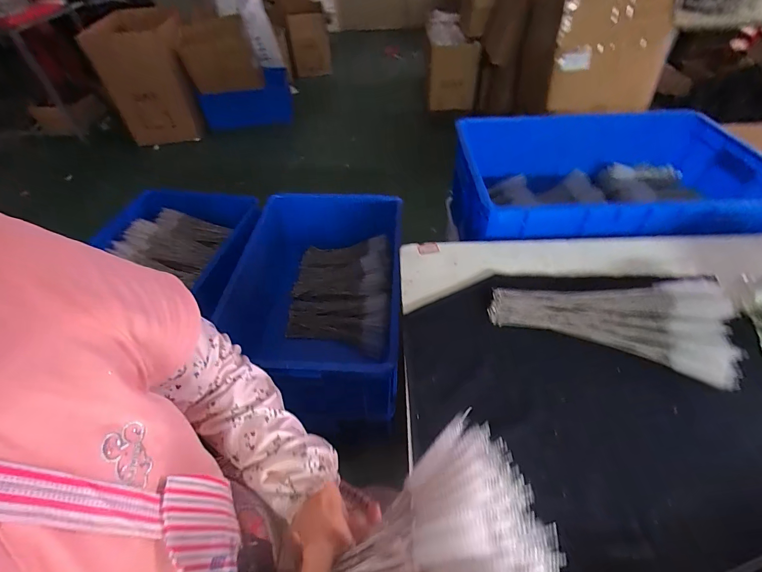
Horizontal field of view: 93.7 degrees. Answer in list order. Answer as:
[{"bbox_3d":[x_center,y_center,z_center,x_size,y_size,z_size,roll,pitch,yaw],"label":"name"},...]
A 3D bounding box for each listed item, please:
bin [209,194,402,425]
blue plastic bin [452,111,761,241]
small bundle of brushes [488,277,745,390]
[{"bbox_3d":[-0.143,0.029,0.953,0.364,0.258,0.586,0,48,4],"label":"bin"},{"bbox_3d":[0.461,-0.208,0.795,0.551,0.194,0.408,0,48,3],"label":"blue plastic bin"},{"bbox_3d":[0.309,0.030,0.499,0.297,0.045,0.158,10,49,12],"label":"small bundle of brushes"}]

